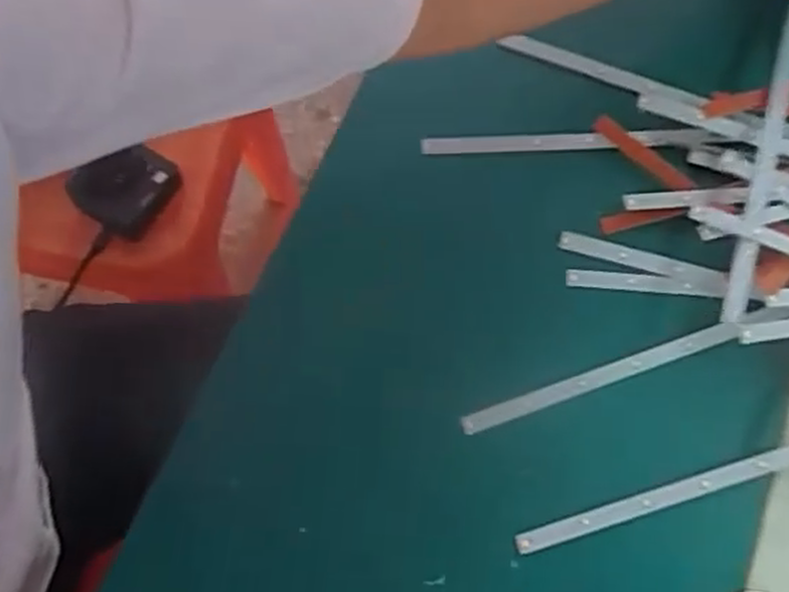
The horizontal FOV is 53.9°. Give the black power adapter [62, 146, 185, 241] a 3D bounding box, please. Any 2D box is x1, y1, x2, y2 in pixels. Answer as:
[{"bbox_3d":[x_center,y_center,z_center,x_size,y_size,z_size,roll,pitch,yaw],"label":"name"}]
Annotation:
[{"bbox_3d":[-0.247,-0.099,0.703,0.082,0.028,0.082,30,93,-6],"label":"black power adapter"}]

